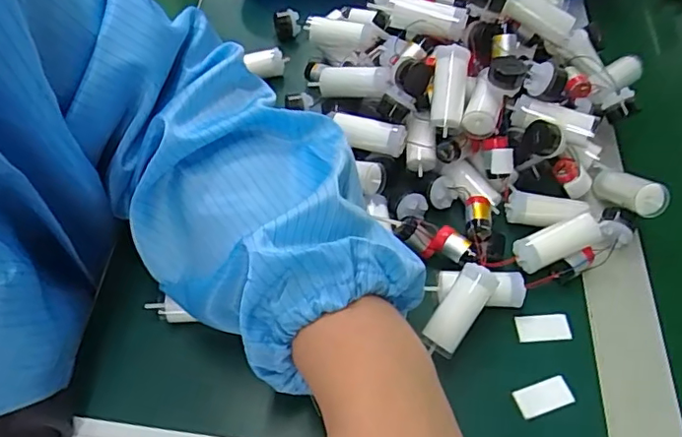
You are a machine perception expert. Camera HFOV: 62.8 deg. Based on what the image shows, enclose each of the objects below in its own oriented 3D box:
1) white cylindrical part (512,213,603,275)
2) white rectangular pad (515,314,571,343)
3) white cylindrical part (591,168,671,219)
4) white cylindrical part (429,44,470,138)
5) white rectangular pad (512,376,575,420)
[{"bbox_3d":[0.128,0.014,0.333,0.050,0.015,0.019,-26,57,8],"label":"white cylindrical part"},{"bbox_3d":[0.118,0.064,0.326,0.031,0.004,0.015,-3,55,-2],"label":"white rectangular pad"},{"bbox_3d":[0.182,-0.018,0.352,0.020,0.022,0.055,-9,18,-6],"label":"white cylindrical part"},{"bbox_3d":[0.069,-0.082,0.354,0.021,0.024,0.055,3,94,2],"label":"white cylindrical part"},{"bbox_3d":[0.111,0.097,0.305,0.031,0.004,0.015,-16,57,-11],"label":"white rectangular pad"}]

